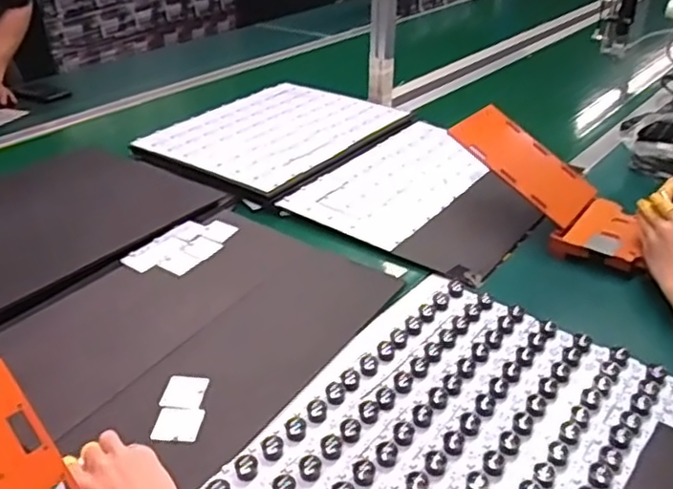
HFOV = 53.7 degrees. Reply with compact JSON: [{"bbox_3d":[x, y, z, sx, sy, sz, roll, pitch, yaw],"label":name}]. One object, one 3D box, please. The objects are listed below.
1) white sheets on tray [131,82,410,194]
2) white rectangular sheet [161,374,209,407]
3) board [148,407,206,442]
[{"bbox_3d":[-0.130,-0.239,1.386,0.370,0.034,0.481,23,39,31],"label":"white sheets on tray"},{"bbox_3d":[-0.175,0.171,0.773,0.048,0.004,0.054,3,33,4],"label":"white rectangular sheet"},{"bbox_3d":[-0.173,0.196,0.728,0.050,0.004,0.047,0,33,-1],"label":"board"}]

